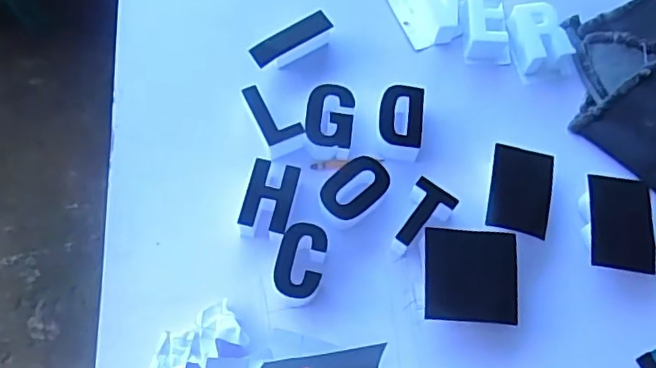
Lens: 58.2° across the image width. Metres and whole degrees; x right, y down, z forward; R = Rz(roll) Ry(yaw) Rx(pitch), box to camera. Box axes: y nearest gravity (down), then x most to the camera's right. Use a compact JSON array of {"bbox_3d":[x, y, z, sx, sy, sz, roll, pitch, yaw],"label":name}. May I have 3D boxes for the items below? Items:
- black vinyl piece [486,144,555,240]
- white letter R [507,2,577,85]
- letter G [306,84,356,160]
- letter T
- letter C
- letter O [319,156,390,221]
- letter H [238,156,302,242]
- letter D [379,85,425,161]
[{"bbox_3d":[0.228,0.008,0.690,0.070,0.010,0.099,11,77,3],"label":"black vinyl piece"},{"bbox_3d":[0.285,-0.192,0.792,0.074,0.042,0.102,-12,70,-8],"label":"white letter R"},{"bbox_3d":[0.002,-0.074,0.724,0.058,0.037,0.088,4,69,-2],"label":"letter G"},{"bbox_3d":[0.107,0.043,0.681,0.052,0.040,0.087,32,71,9],"label":"letter T"},{"bbox_3d":[-0.031,0.089,0.655,0.054,0.039,0.087,9,69,0],"label":"letter C"},{"bbox_3d":[0.032,0.007,0.690,0.089,0.038,0.058,-37,75,-15],"label":"letter O"},{"bbox_3d":[-0.066,0.020,0.676,0.055,0.044,0.084,16,68,2],"label":"letter H"},{"bbox_3d":[0.089,-0.075,0.726,0.055,0.040,0.087,4,69,-2],"label":"letter D"}]

